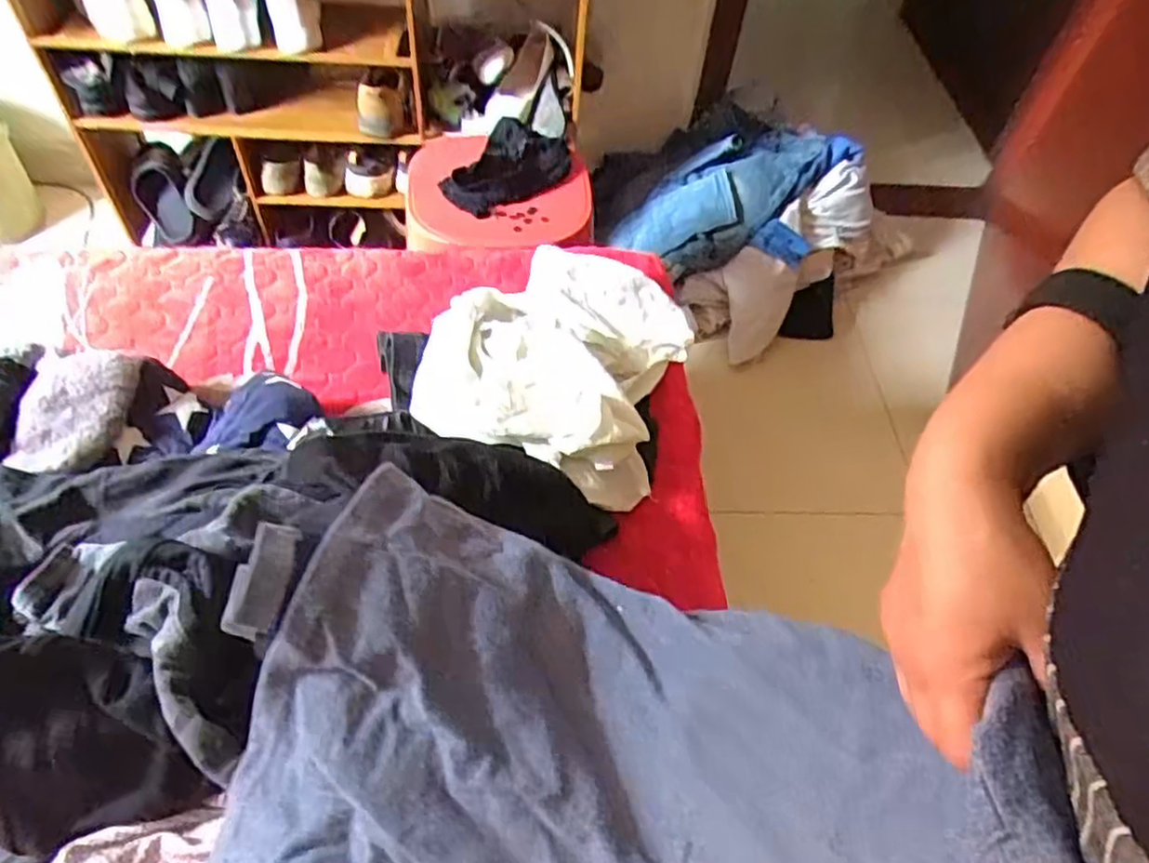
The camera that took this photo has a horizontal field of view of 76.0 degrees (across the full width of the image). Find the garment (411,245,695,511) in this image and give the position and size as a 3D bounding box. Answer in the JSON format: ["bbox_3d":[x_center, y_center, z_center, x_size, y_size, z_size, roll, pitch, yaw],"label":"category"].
[{"bbox_3d":[-0.016,-0.100,0.877,0.282,0.109,0.374,16,54,6],"label":"garment"}]

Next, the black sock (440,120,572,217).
[{"bbox_3d":[-0.103,-0.419,1.158,0.116,0.064,0.225,38,59,21],"label":"black sock"}]

